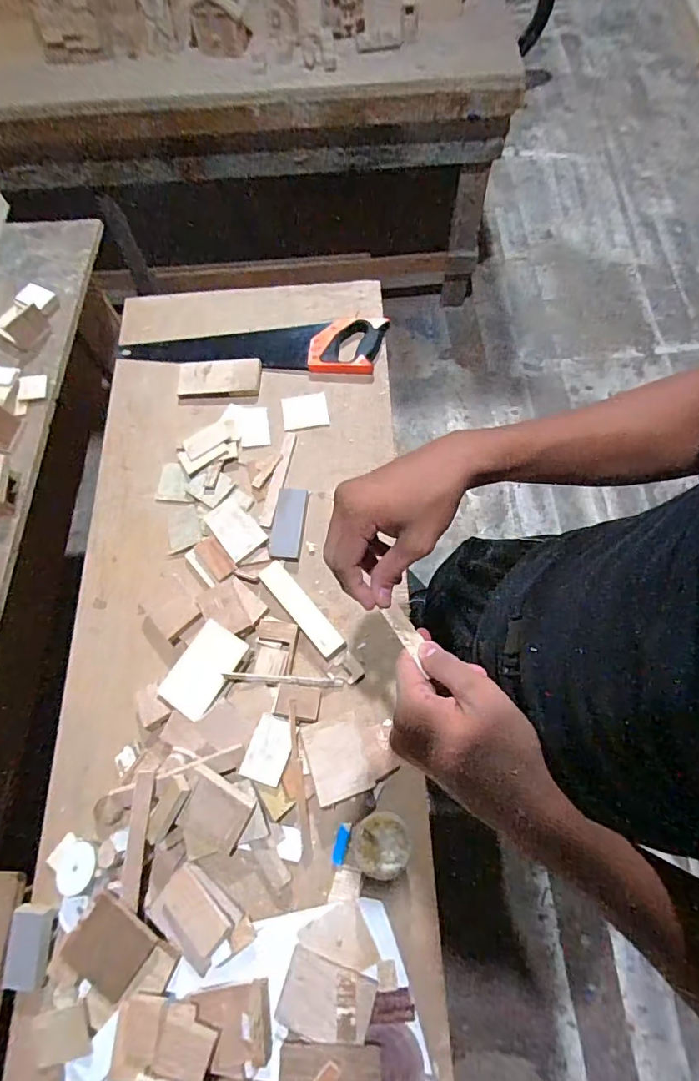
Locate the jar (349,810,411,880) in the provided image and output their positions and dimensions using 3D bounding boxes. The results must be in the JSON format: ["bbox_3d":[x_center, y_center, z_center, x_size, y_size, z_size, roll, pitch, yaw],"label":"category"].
[{"bbox_3d":[0.038,0.376,0.596,0.069,0.069,0.067,-1,70,3],"label":"jar"}]

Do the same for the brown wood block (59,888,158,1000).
[{"bbox_3d":[-0.289,0.487,0.571,0.088,0.013,0.086,36,85,3],"label":"brown wood block"}]

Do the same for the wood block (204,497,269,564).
[{"bbox_3d":[-0.189,-0.018,0.772,0.063,0.007,0.102,-41,75,-15],"label":"wood block"}]

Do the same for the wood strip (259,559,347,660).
[{"bbox_3d":[-0.074,0.102,0.720,0.037,0.019,0.173,-38,74,-14],"label":"wood strip"}]

